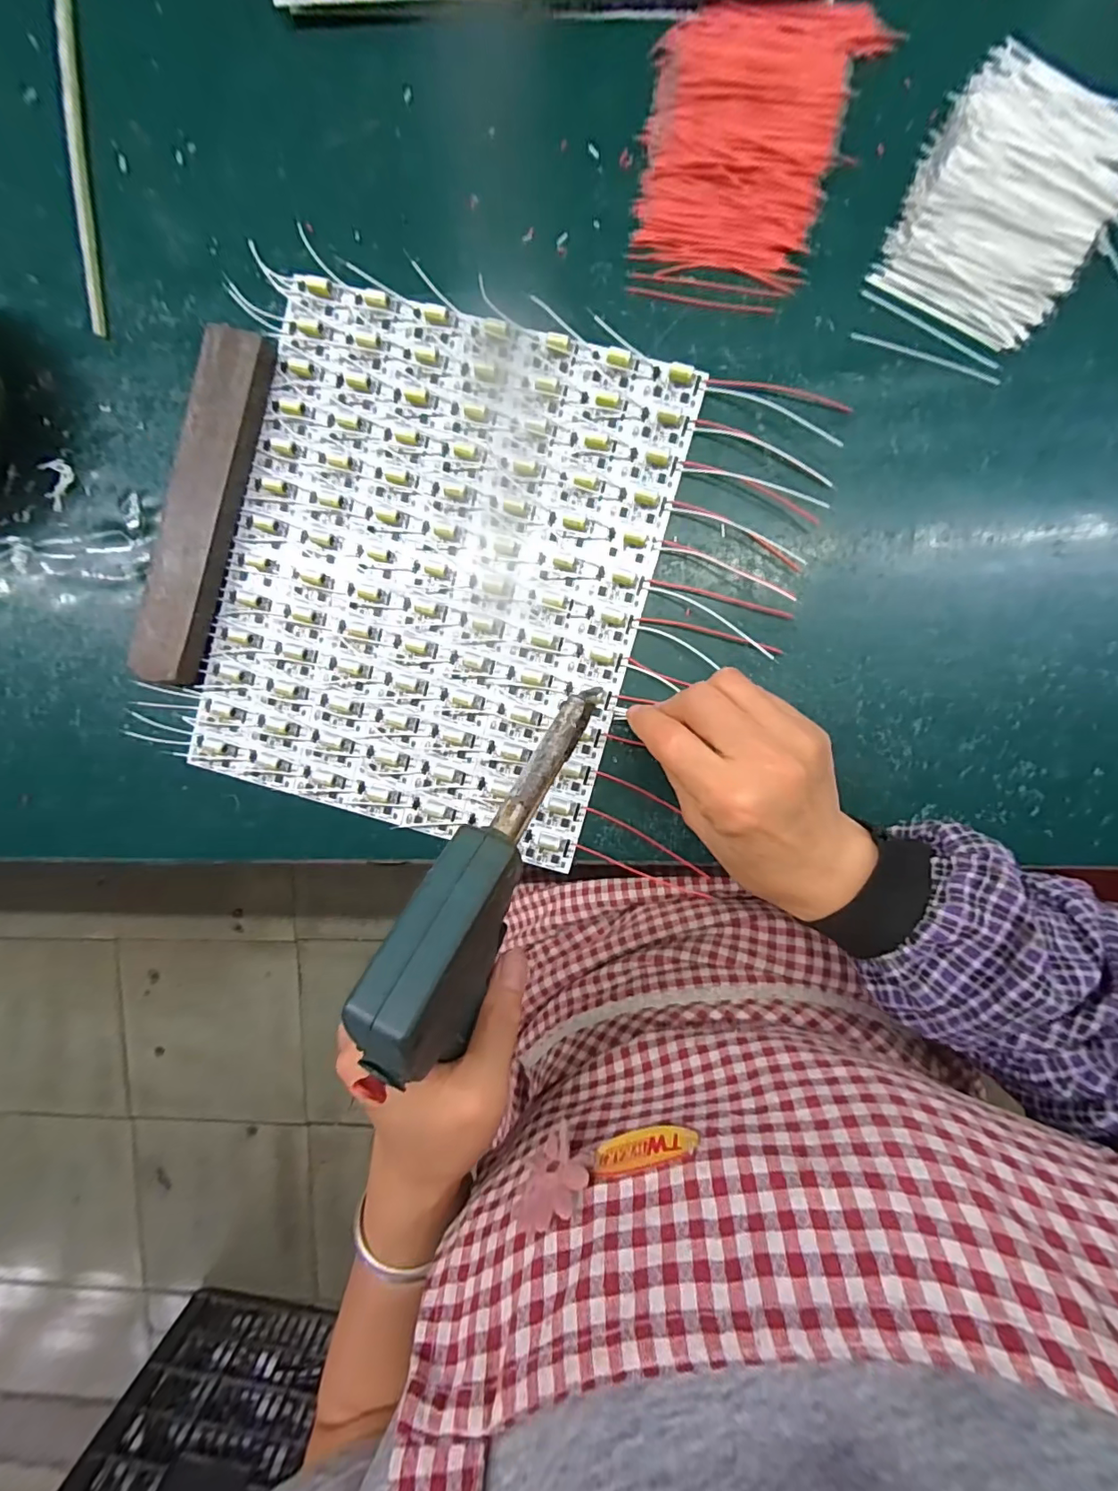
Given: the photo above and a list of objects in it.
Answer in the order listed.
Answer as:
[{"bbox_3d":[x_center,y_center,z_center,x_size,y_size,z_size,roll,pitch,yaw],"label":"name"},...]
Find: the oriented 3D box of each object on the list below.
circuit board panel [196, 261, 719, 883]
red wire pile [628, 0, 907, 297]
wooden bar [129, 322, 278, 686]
[{"bbox_3d":[-0.071,-0.096,0.304,0.240,0.007,0.282,15,94,1],"label":"circuit board panel"},{"bbox_3d":[0.099,-0.316,0.274,0.106,0.014,0.136,9,94,3],"label":"red wire pile"},{"bbox_3d":[-0.206,-0.135,0.303,0.037,0.021,0.197,16,95,3],"label":"wooden bar"}]

